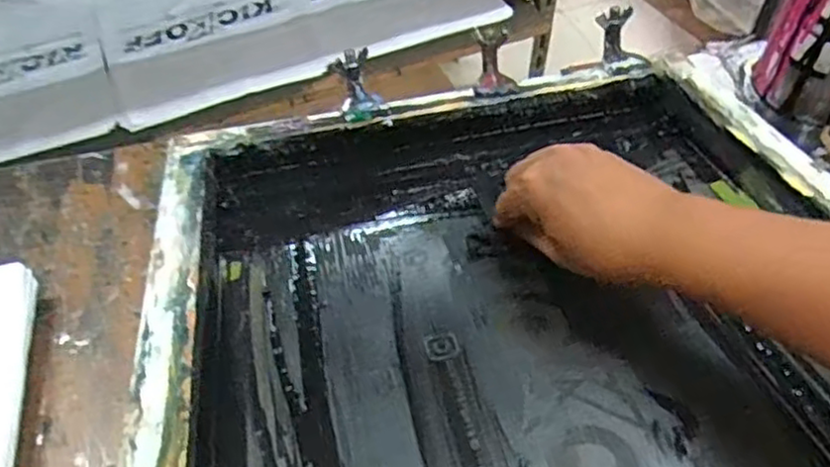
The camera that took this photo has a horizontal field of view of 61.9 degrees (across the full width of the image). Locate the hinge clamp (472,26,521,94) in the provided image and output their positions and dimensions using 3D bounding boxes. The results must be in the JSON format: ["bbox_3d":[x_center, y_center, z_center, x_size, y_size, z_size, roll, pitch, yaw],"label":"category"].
[{"bbox_3d":[0.070,-0.150,0.606,0.035,0.018,0.059,-4,84,0],"label":"hinge clamp"}]

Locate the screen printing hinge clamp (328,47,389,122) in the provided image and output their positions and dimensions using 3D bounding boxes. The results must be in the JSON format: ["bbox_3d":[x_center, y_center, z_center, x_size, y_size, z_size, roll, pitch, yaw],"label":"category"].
[{"bbox_3d":[-0.049,-0.125,0.593,0.037,0.020,0.067,-15,73,-9],"label":"screen printing hinge clamp"}]

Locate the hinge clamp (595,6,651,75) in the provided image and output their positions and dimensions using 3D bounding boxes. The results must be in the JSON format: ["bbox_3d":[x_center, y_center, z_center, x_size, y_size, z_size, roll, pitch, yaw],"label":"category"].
[{"bbox_3d":[0.182,-0.169,0.615,0.036,0.026,0.061,-12,82,-6],"label":"hinge clamp"}]

